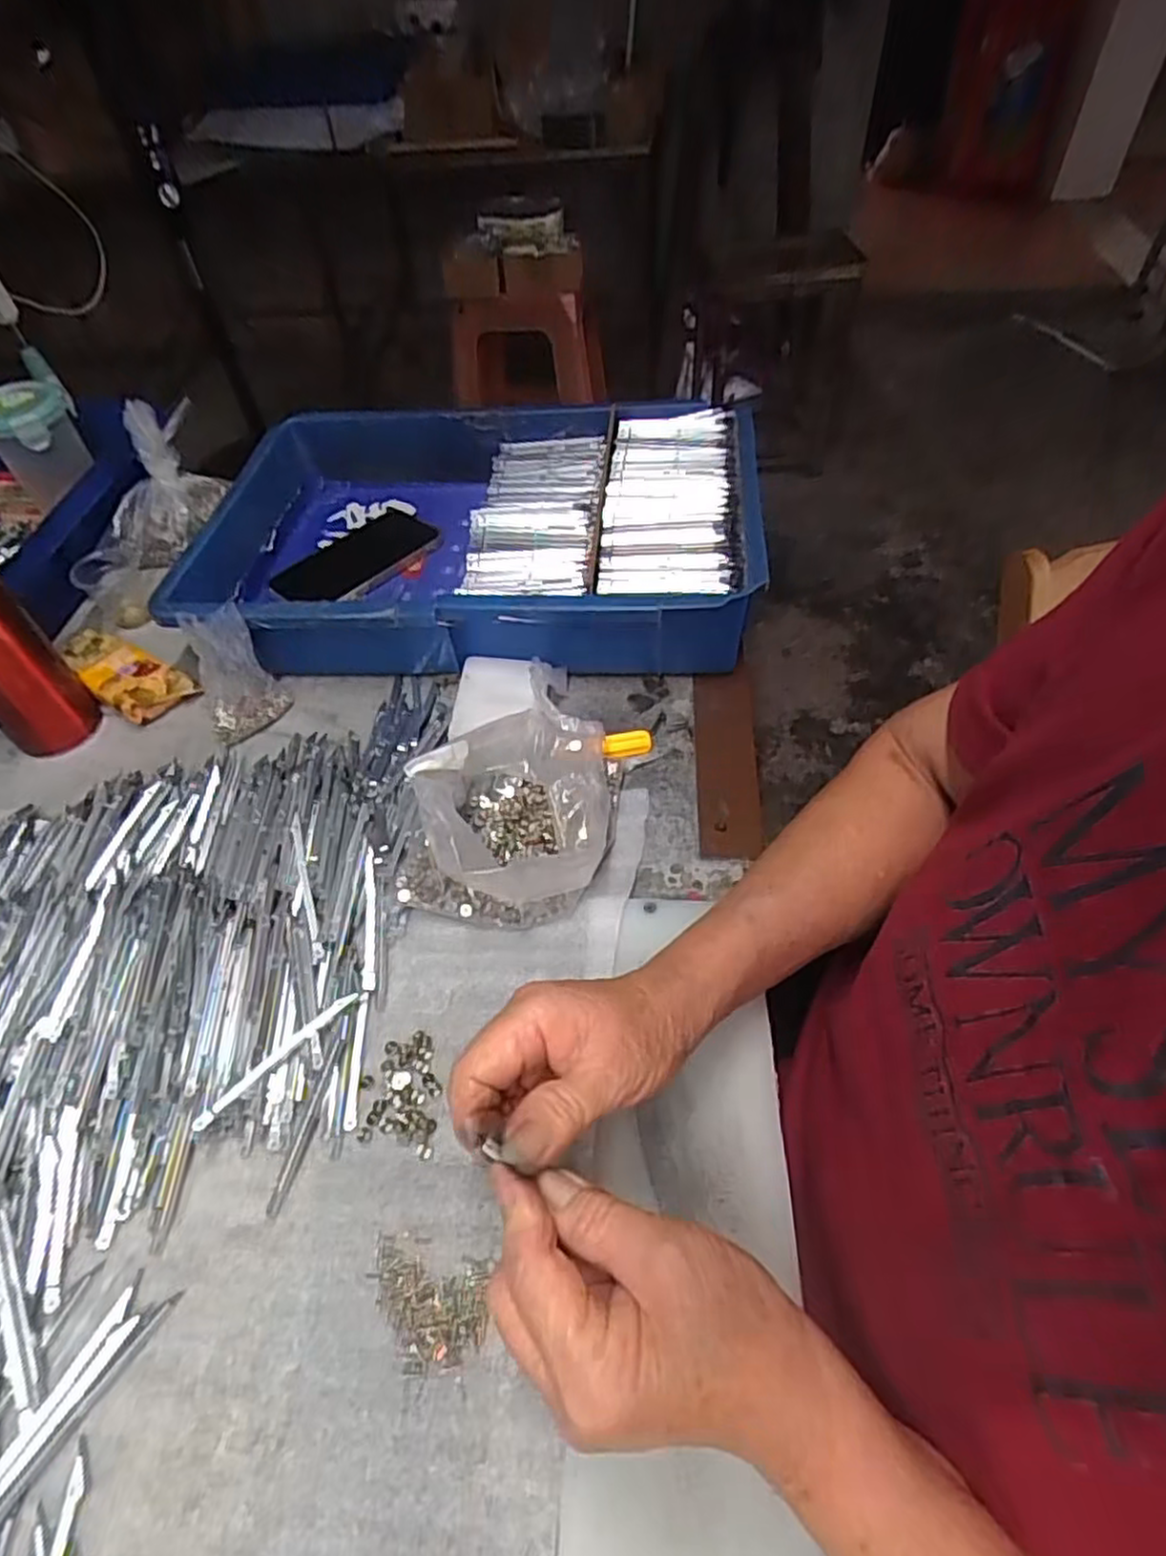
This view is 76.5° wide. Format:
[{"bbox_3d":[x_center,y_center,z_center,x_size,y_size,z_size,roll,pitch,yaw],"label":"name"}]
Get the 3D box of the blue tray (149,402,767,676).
[{"bbox_3d":[-0.084,-0.207,0.619,0.428,0.087,0.299,1,51,5],"label":"blue tray"}]

